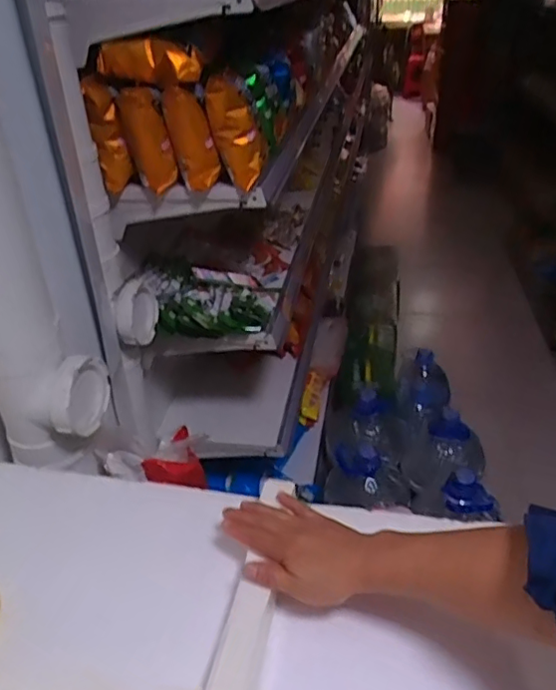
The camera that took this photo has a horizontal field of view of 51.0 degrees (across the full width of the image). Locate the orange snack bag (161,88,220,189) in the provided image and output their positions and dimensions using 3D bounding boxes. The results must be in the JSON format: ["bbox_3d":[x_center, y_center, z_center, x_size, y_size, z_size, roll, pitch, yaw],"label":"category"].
[{"bbox_3d":[-0.146,-0.351,0.992,0.081,0.158,0.057,-8,33,-7],"label":"orange snack bag"}]

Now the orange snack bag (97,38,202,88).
[{"bbox_3d":[-0.207,-0.454,0.935,0.160,0.065,0.039,4,31,8],"label":"orange snack bag"}]

